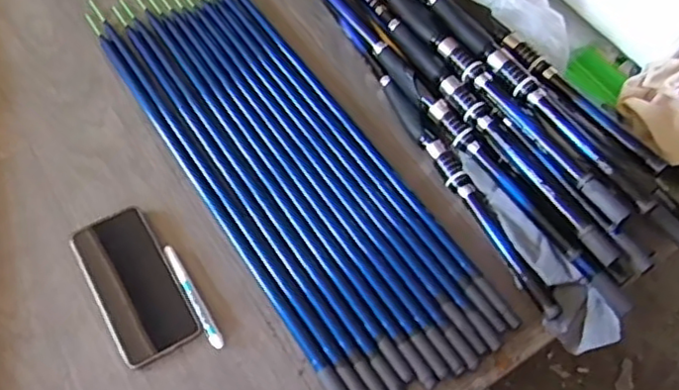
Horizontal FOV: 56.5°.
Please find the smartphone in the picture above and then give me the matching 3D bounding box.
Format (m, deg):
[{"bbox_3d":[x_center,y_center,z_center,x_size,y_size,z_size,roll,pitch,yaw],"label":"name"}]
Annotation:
[{"bbox_3d":[-0.206,0.088,0.635,0.078,0.016,0.156,-27,65,-19],"label":"smartphone"}]

